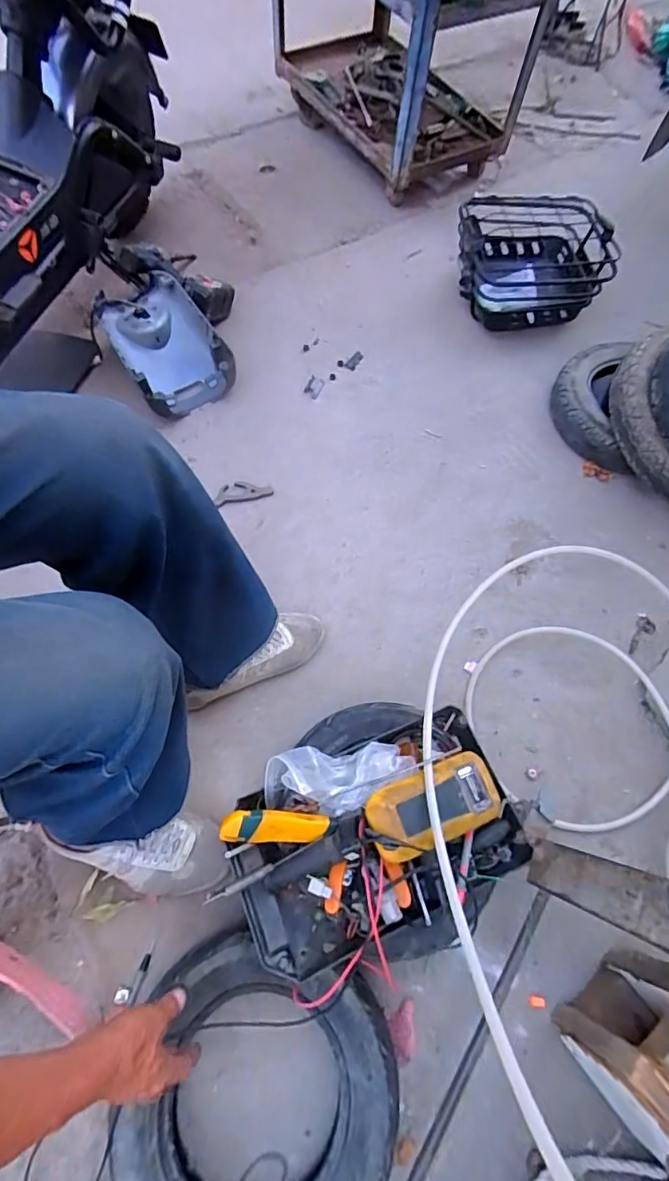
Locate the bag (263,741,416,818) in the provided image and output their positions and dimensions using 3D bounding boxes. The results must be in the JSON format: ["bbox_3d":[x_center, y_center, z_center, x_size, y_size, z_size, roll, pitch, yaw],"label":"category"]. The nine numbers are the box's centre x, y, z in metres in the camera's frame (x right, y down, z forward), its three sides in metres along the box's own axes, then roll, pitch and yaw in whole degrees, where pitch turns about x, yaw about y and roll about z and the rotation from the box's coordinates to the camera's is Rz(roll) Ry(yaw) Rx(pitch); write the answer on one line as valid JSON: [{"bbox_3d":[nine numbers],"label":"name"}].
[{"bbox_3d":[0.006,0.239,0.645,0.194,0.081,0.080,-6,67,-4],"label":"bag"}]

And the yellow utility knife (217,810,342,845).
[{"bbox_3d":[-0.067,0.293,0.627,0.142,0.017,0.036,9,64,-17],"label":"yellow utility knife"}]

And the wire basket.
[{"bbox_3d":[0.475,-0.800,1.248,0.338,0.206,0.273,4,65,0],"label":"wire basket"}]

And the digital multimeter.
[{"bbox_3d":[0.126,0.261,0.624,0.178,0.035,0.085,-12,65,-24],"label":"digital multimeter"}]

